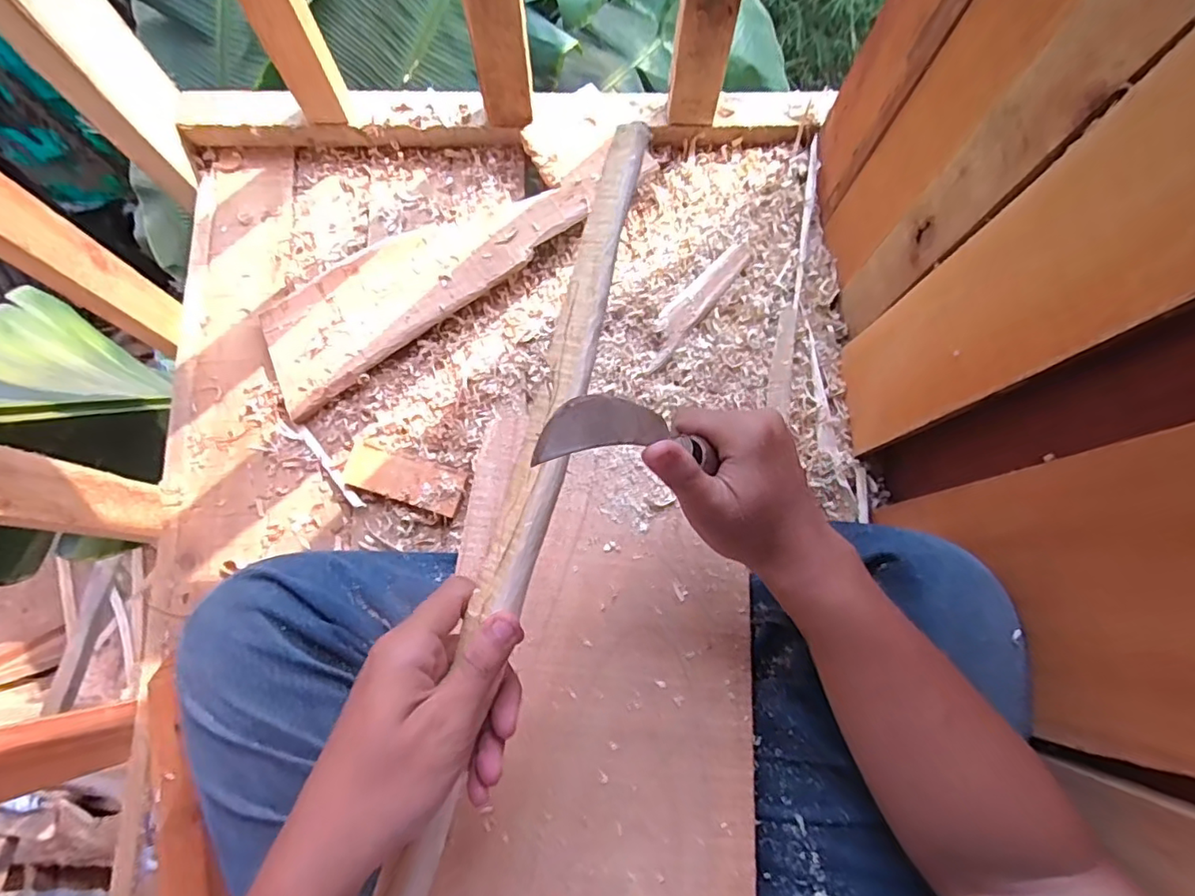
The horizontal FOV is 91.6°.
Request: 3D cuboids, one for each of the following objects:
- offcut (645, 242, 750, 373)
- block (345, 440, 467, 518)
[{"bbox_3d":[0.104,-0.157,0.620,0.035,0.013,0.175,37,79,9],"label":"offcut"},{"bbox_3d":[-0.190,0.030,0.574,0.115,0.014,0.045,18,77,5],"label":"block"}]

